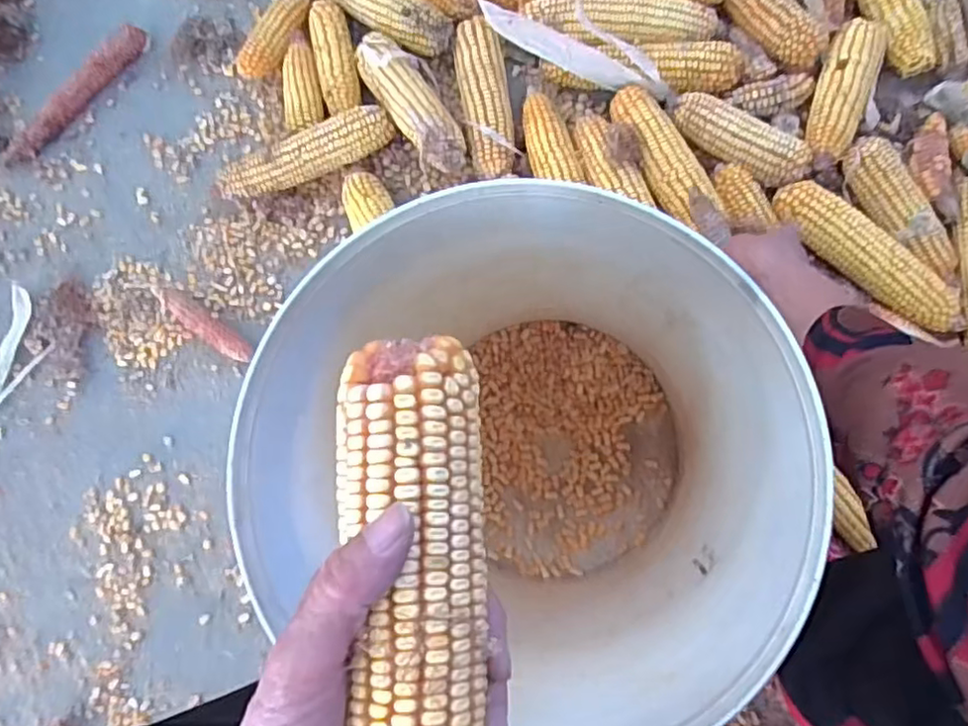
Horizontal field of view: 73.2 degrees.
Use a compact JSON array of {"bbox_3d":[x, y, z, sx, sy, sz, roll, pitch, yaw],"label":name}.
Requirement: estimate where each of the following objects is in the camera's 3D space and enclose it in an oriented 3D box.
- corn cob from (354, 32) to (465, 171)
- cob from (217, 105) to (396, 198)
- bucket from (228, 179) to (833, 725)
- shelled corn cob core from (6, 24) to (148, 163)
[{"bbox_3d":[-0.076,-0.279,0.685,0.058,0.044,0.169,-38,81,3],"label":"corn cob"},{"bbox_3d":[-0.191,-0.218,0.702,0.200,0.049,0.047,-19,82,6],"label":"cob"},{"bbox_3d":[0.045,0.062,0.487,0.260,0.353,0.284,-1,85,8],"label":"bucket"},{"bbox_3d":[-0.475,-0.311,0.756,0.209,0.026,0.032,-45,81,2],"label":"shelled corn cob core"}]

